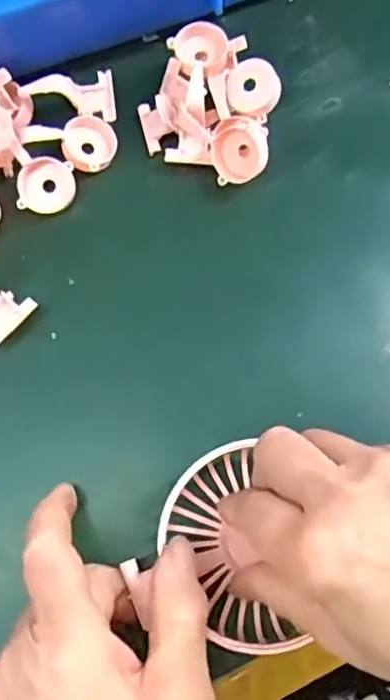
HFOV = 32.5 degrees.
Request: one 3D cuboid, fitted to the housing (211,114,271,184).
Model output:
[{"bbox_3d":[0.024,-0.106,0.351,0.030,0.015,0.033,-11,102,21],"label":"housing"}]

